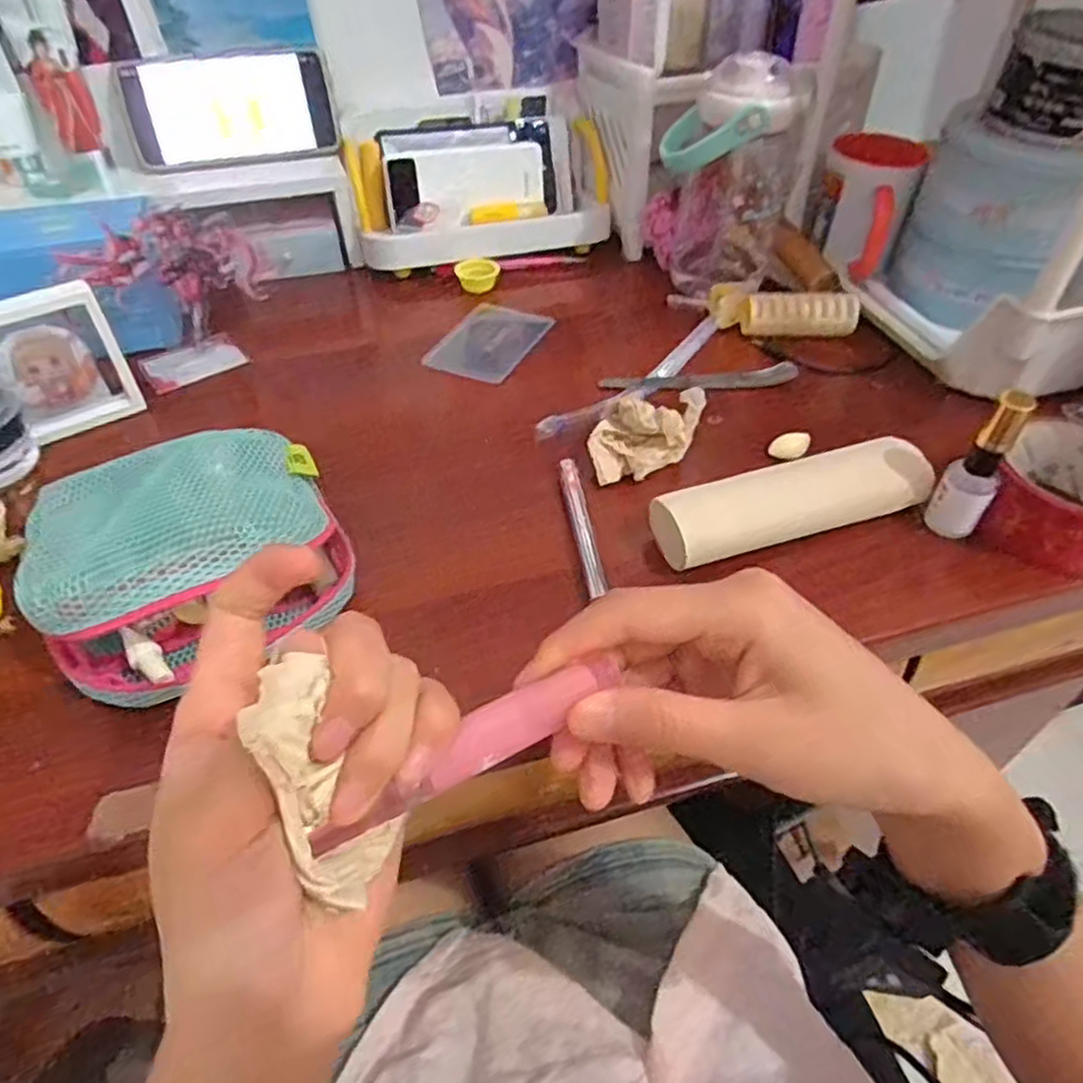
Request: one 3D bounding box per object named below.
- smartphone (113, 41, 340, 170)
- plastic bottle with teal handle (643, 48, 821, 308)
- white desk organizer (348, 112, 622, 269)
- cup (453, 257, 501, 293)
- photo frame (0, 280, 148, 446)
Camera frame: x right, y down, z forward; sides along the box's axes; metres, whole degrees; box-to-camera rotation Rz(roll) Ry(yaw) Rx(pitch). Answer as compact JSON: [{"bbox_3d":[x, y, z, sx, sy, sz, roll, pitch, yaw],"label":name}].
[{"bbox_3d":[-0.258,-0.363,0.610,0.166,0.083,0.016,-15,28,-15],"label":"smartphone"},{"bbox_3d":[0.149,-0.301,0.596,0.111,0.162,0.105,11,47,10],"label":"plastic bottle with teal handle"},{"bbox_3d":[-0.056,-0.329,0.678,0.229,0.073,0.129,-7,47,-7],"label":"white desk organizer"},{"bbox_3d":[-0.056,-0.238,0.643,0.038,0.015,0.044,-4,47,-4],"label":"cup"},{"bbox_3d":[-0.320,-0.112,0.472,0.088,0.089,0.024,-32,39,-31],"label":"photo frame"}]

